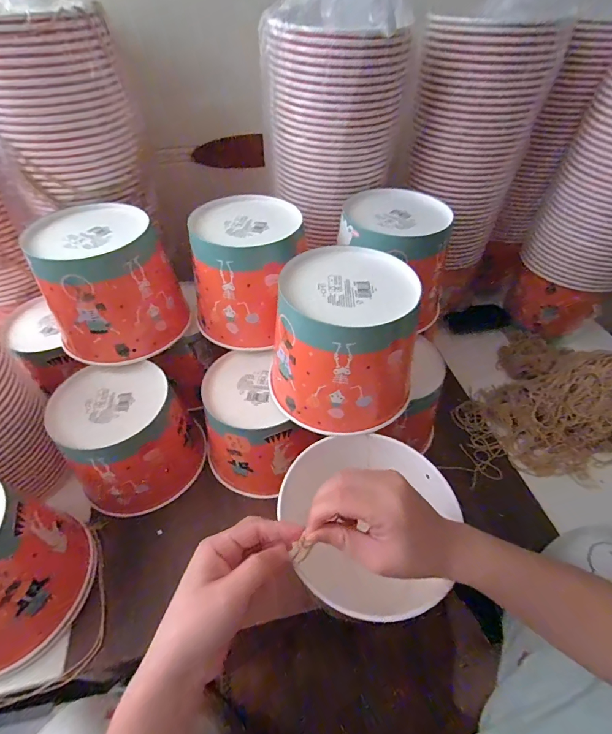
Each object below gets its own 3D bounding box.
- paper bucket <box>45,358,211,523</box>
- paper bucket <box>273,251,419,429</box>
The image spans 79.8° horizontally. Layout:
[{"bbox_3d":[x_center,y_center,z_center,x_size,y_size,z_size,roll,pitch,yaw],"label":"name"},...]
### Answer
[{"bbox_3d":[-0.213,0.084,0.446,0.140,0.124,0.136,29,54,24],"label":"paper bucket"},{"bbox_3d":[0.040,-0.028,0.381,0.139,0.131,0.141,1,48,1],"label":"paper bucket"}]

